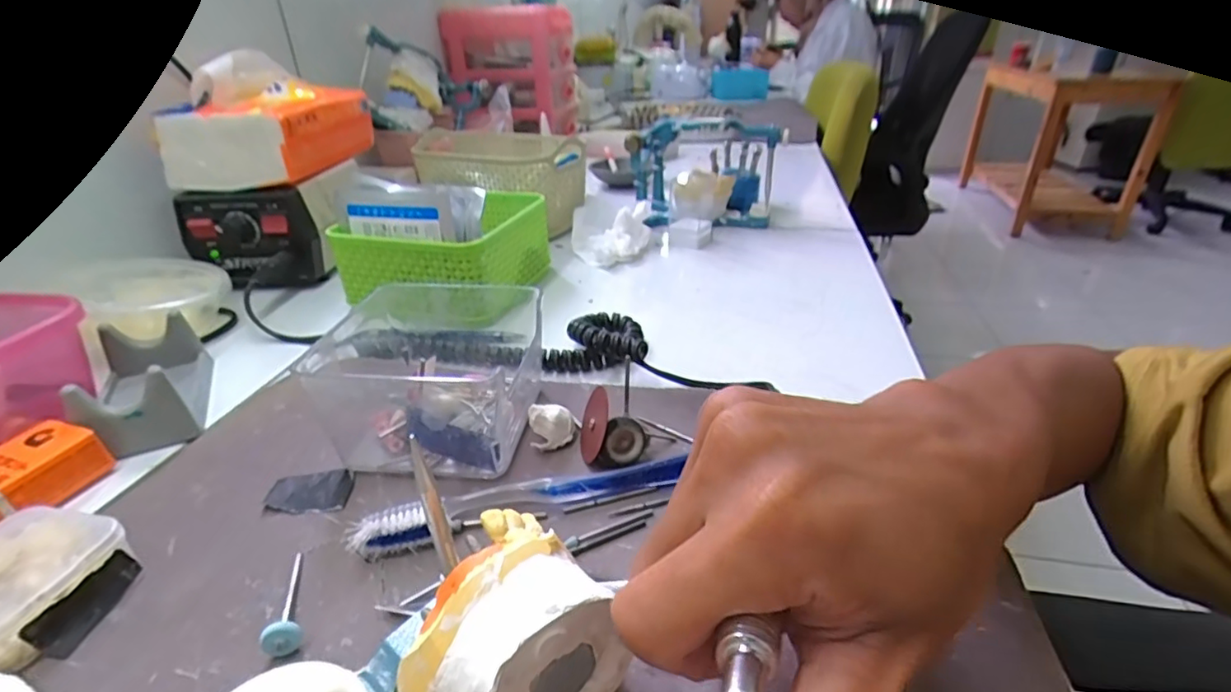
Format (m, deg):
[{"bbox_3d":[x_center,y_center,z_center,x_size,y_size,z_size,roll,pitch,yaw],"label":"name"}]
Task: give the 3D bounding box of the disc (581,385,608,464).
[{"bbox_3d":[-0.011,0.038,0.287,0.004,0.034,0.030,14,17,-25],"label":"disc"}]

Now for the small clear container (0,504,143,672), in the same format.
[{"bbox_3d":[-0.224,0.091,0.218,0.059,0.021,0.056,5,30,12],"label":"small clear container"}]

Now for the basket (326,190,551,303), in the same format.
[{"bbox_3d":[-0.131,-0.079,0.469,0.121,0.060,0.131,7,31,15],"label":"basket"}]

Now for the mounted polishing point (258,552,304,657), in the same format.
[{"bbox_3d":[-0.125,0.094,0.217,0.012,0.012,0.046,-16,32,-23],"label":"mounted polishing point"}]

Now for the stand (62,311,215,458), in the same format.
[{"bbox_3d":[-0.270,0.020,0.334,0.049,0.038,0.097,-16,32,-23],"label":"stand"}]

